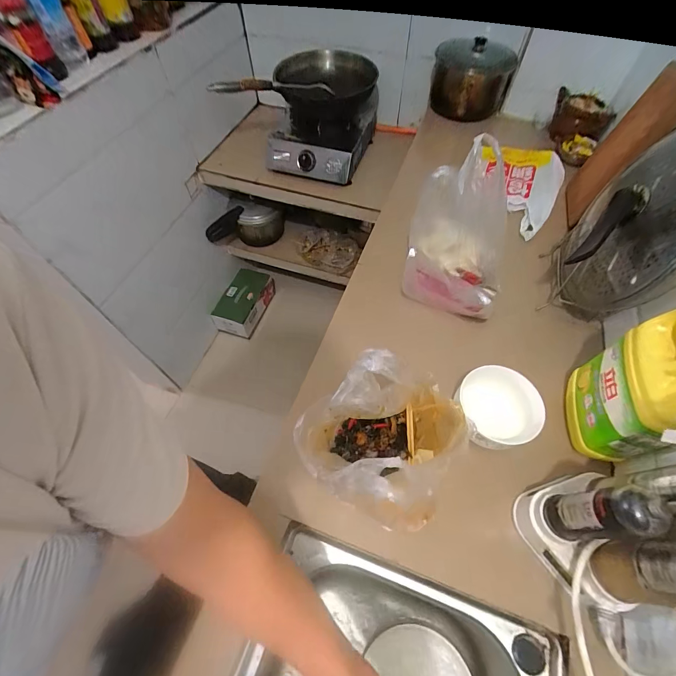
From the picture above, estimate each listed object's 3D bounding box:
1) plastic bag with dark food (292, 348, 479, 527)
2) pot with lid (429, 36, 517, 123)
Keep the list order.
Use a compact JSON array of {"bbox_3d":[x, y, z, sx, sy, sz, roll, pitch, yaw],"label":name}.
[{"bbox_3d":[0.049,0.120,0.426,0.166,0.202,0.166,28,64,17],"label":"plastic bag with dark food"},{"bbox_3d":[0.370,-0.710,0.933,0.198,0.159,0.185,-1,59,1],"label":"pot with lid"}]

